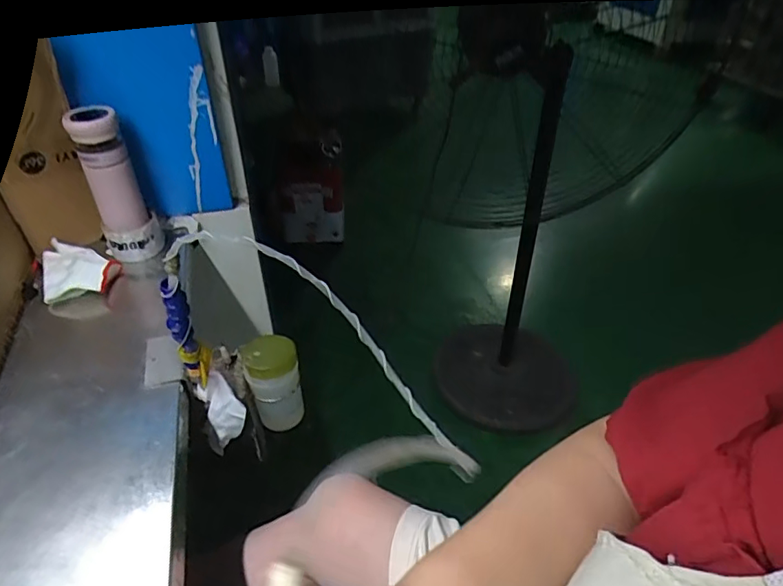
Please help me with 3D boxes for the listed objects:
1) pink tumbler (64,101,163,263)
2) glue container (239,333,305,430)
[{"bbox_3d":[-0.426,-0.158,0.816,0.078,0.232,0.065,-25,38,-29],"label":"pink tumbler"},{"bbox_3d":[-0.167,0.133,0.770,0.072,0.139,0.070,-3,40,3],"label":"glue container"}]

